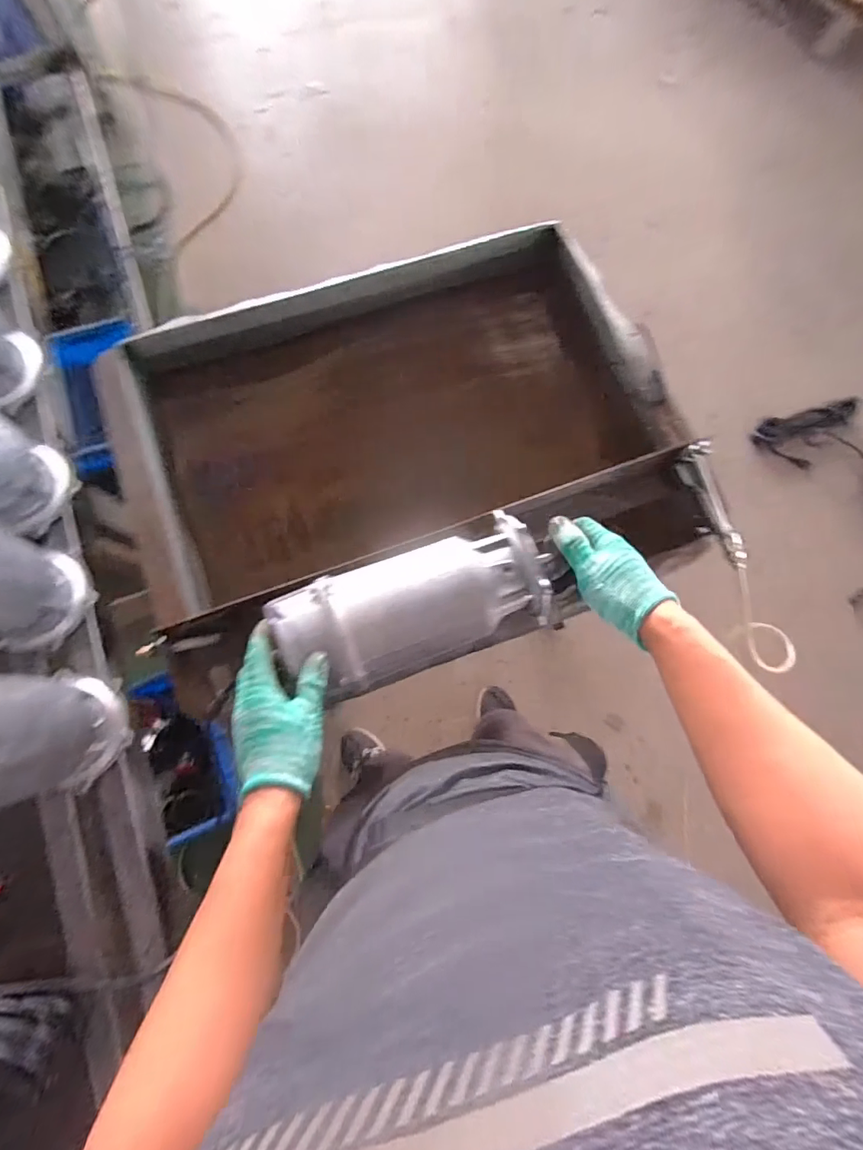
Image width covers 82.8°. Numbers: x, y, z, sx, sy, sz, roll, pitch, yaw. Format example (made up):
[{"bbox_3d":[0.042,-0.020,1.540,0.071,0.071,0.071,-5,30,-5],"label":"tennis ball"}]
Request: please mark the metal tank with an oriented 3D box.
[{"bbox_3d":[-0.043,-0.177,0.774,0.736,0.243,0.565,-16,79,-4],"label":"metal tank"}]

